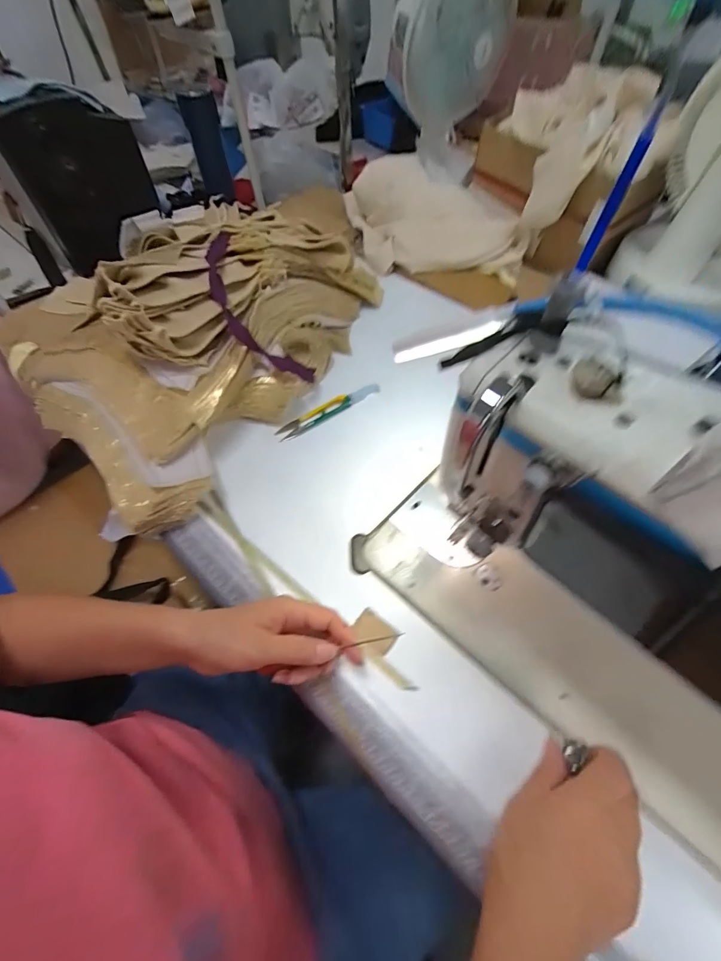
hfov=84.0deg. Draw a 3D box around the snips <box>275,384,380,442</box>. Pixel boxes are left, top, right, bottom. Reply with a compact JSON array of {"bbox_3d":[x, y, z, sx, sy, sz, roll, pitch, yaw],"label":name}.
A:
[{"bbox_3d":[-0.039,-0.089,0.505,0.143,0.014,0.020,-30,61,-18],"label":"snips"}]

